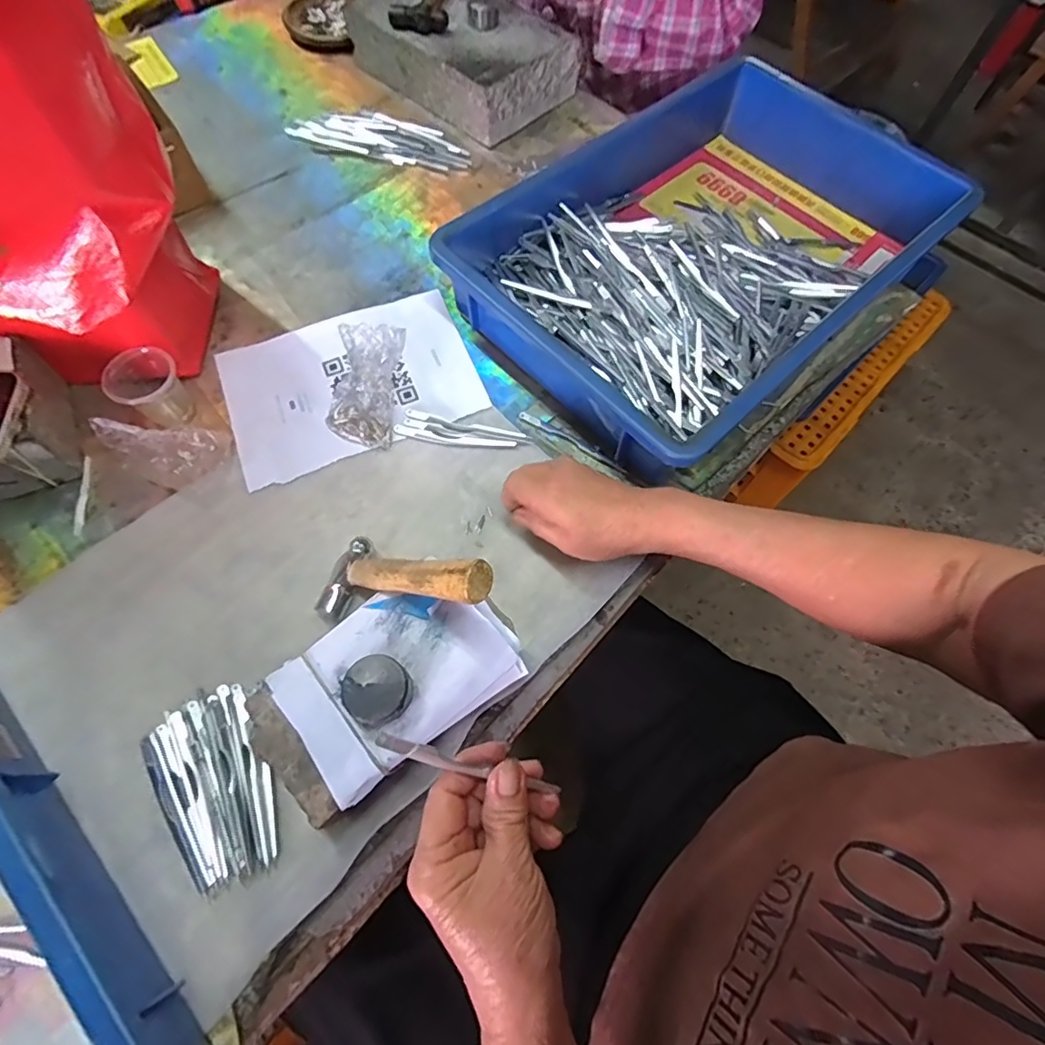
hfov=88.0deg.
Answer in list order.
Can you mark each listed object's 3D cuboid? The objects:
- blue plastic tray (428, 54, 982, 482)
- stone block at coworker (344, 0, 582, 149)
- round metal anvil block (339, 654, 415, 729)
[{"bbox_3d":[0.164,-0.260,0.508,0.433,0.085,0.295,-40,74,-18],"label":"blue plastic tray"},{"bbox_3d":[-0.075,-0.559,0.638,0.244,0.065,0.148,38,70,12],"label":"stone block at coworker"},{"bbox_3d":[-0.086,0.101,0.325,0.039,0.017,0.038,1,66,-2],"label":"round metal anvil block"}]

